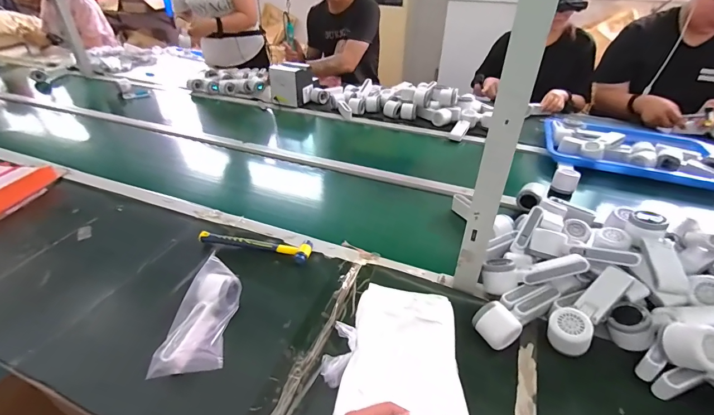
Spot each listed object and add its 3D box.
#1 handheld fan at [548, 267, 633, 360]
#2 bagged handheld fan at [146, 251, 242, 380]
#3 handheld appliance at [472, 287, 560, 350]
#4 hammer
[{"bbox_3d":[0.371,0.162,0.562,0.170,0.050,0.060,-39,48,-15],"label":"handheld fan"},{"bbox_3d":[-0.252,0.171,0.563,0.093,0.076,0.173,-2,36,-3],"label":"bagged handheld fan"},{"bbox_3d":[0.266,0.173,0.585,0.165,0.057,0.057,-21,41,-26],"label":"handheld appliance"},{"bbox_3d":[-0.214,0.077,0.753,0.241,0.025,0.056,9,37,12],"label":"hammer"}]

